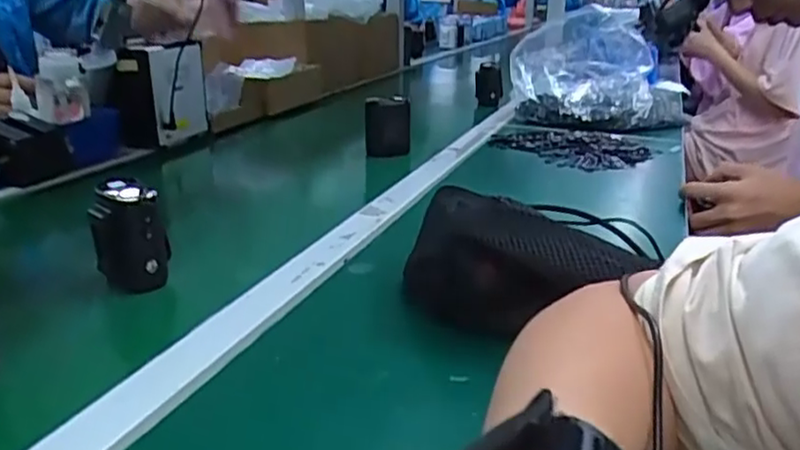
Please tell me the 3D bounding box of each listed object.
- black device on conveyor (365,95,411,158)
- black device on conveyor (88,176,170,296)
[{"bbox_3d":[-0.018,-0.143,0.996,0.066,0.091,0.022,1,20,-2],"label":"black device on conveyor"},{"bbox_3d":[-0.227,0.005,0.567,0.056,0.079,0.057,-7,22,-23],"label":"black device on conveyor"}]

